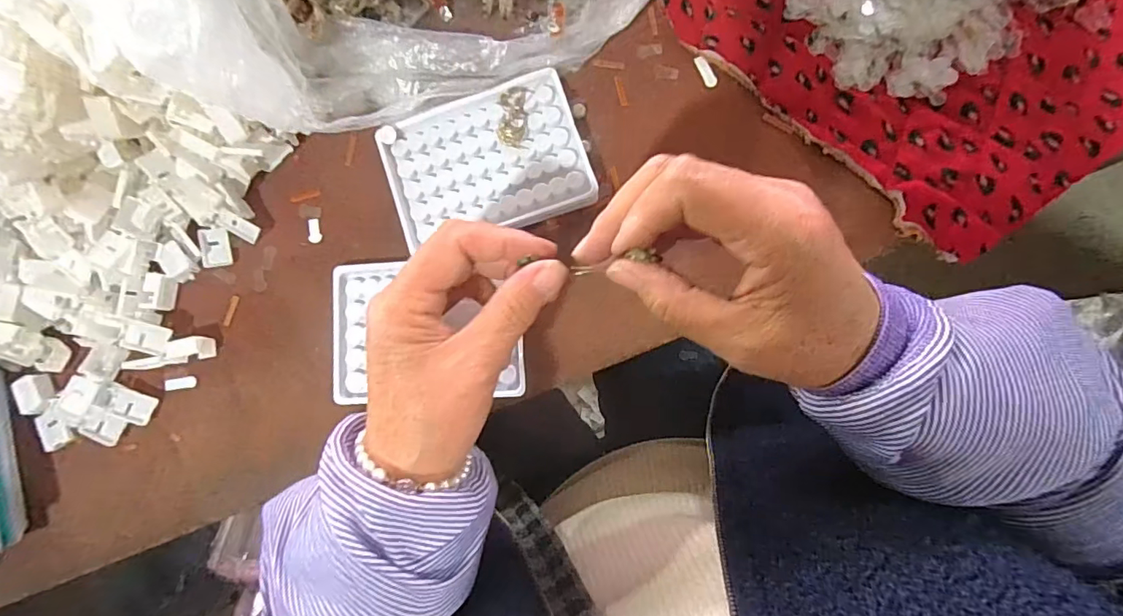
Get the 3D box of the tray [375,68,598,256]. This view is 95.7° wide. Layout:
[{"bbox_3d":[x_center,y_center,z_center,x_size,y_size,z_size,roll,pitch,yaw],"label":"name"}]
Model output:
[{"bbox_3d":[-0.050,-0.096,0.348,0.129,0.023,0.094,-18,83,4],"label":"tray"}]

